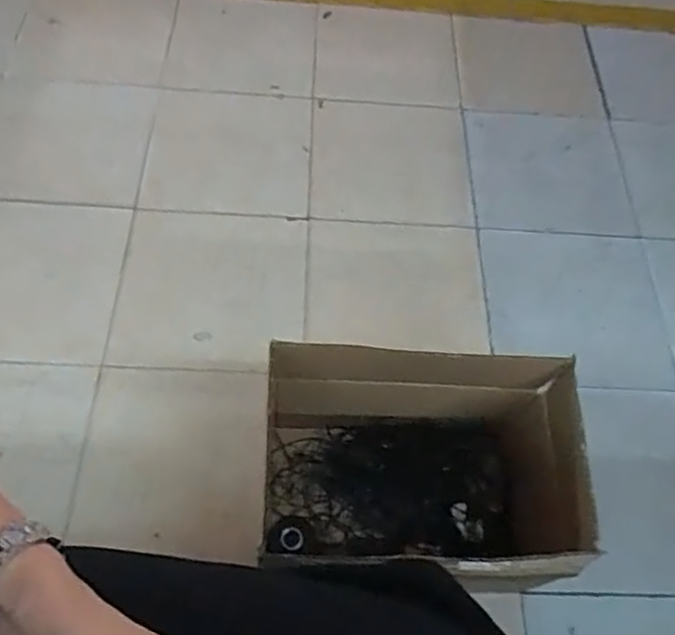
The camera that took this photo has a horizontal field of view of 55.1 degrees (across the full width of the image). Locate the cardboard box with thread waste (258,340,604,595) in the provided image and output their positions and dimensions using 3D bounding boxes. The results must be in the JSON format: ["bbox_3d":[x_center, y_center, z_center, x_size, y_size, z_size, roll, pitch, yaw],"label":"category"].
[{"bbox_3d":[0.120,0.264,1.048,0.486,0.390,0.309,4,60,-3],"label":"cardboard box with thread waste"}]

